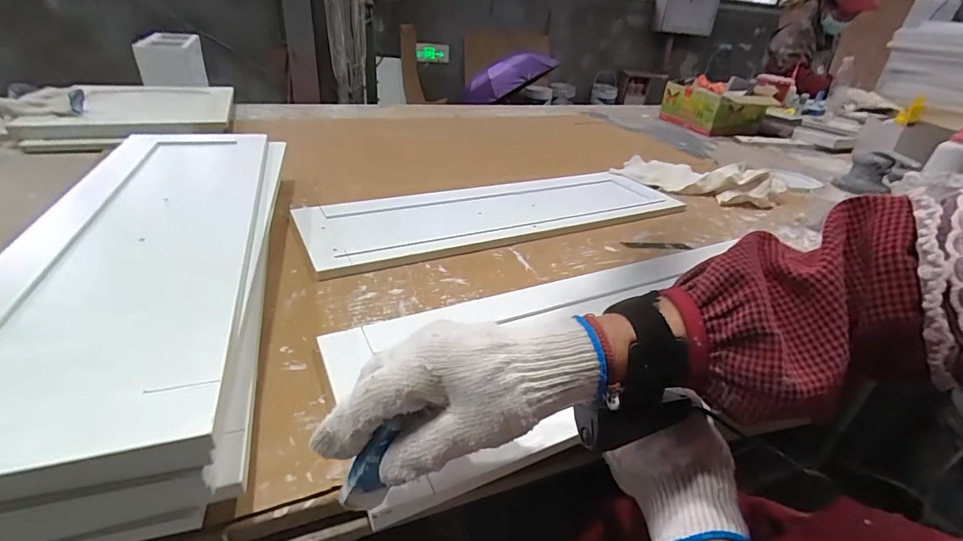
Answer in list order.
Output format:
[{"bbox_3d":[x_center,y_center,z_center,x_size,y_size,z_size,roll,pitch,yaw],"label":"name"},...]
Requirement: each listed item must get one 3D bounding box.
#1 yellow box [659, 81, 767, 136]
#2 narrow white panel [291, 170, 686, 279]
[{"bbox_3d":[0.704,-0.492,1.382,0.184,0.108,0.252,-5,31,-16],"label":"yellow box"},{"bbox_3d":[0.040,-0.092,0.686,0.584,0.019,0.177,-12,34,-27],"label":"narrow white panel"}]

